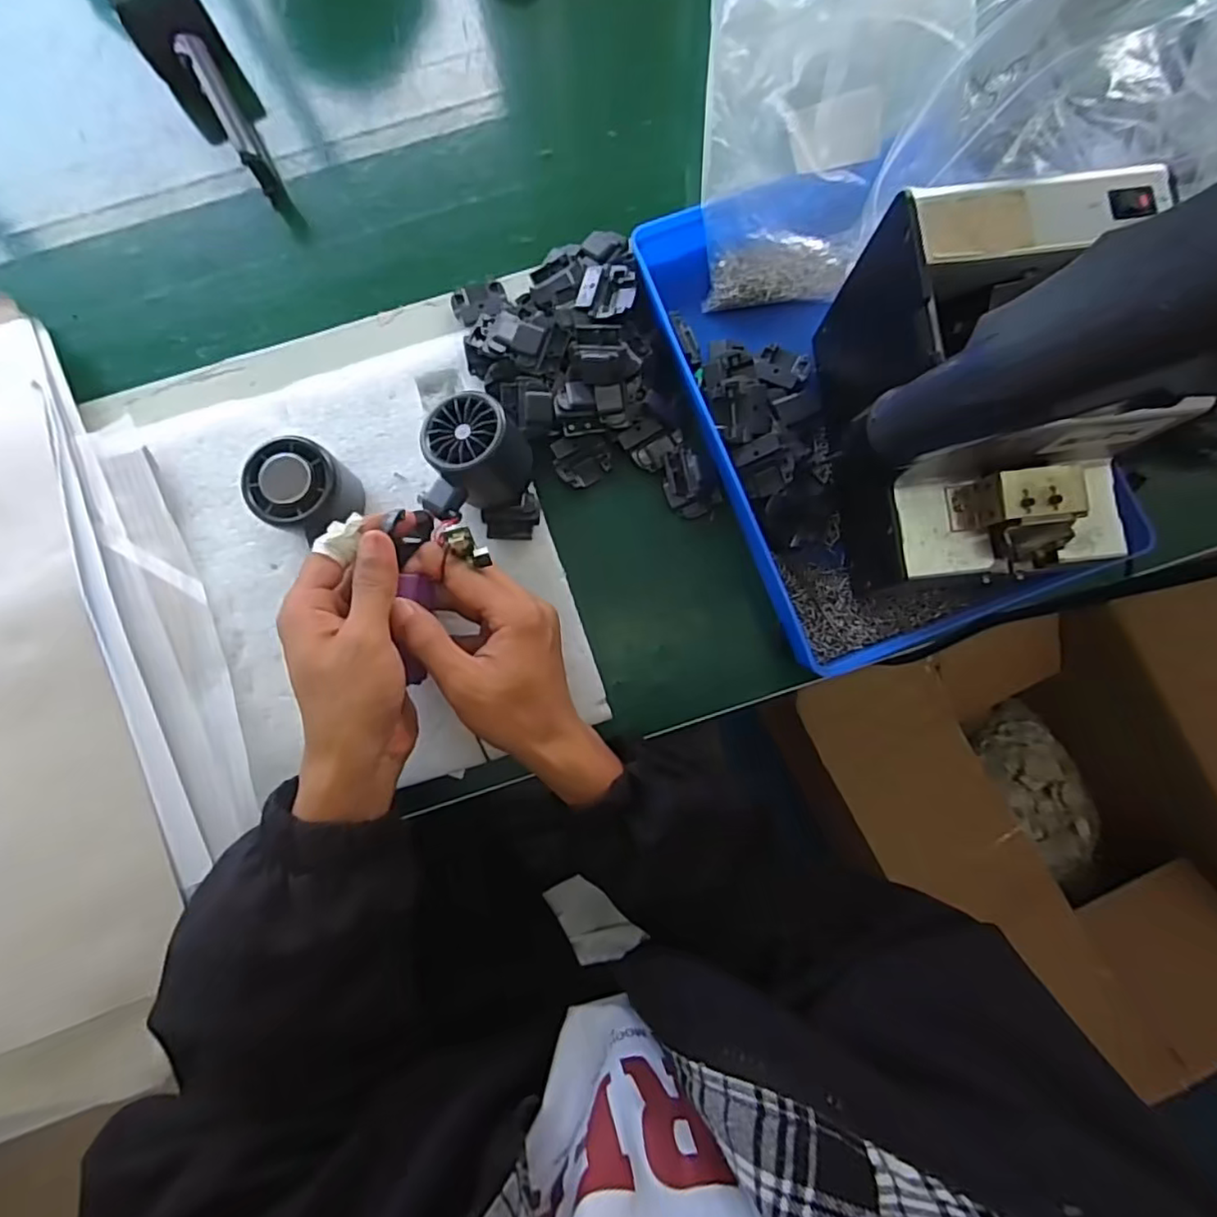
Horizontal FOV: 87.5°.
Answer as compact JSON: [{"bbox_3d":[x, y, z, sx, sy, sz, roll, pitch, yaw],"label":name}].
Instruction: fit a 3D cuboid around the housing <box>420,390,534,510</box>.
[{"bbox_3d":[-0.080,-0.098,0.399,0.055,0.062,0.056,0,83,-1],"label":"housing"}]

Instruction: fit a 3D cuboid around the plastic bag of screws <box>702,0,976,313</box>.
[{"bbox_3d":[0.150,-0.311,0.408,0.177,0.040,0.203,-3,100,6],"label":"plastic bag of screws"}]

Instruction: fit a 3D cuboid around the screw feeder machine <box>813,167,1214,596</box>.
[{"bbox_3d":[0.200,-0.109,0.347,0.133,0.129,0.185,-11,83,-2],"label":"screw feeder machine"}]

